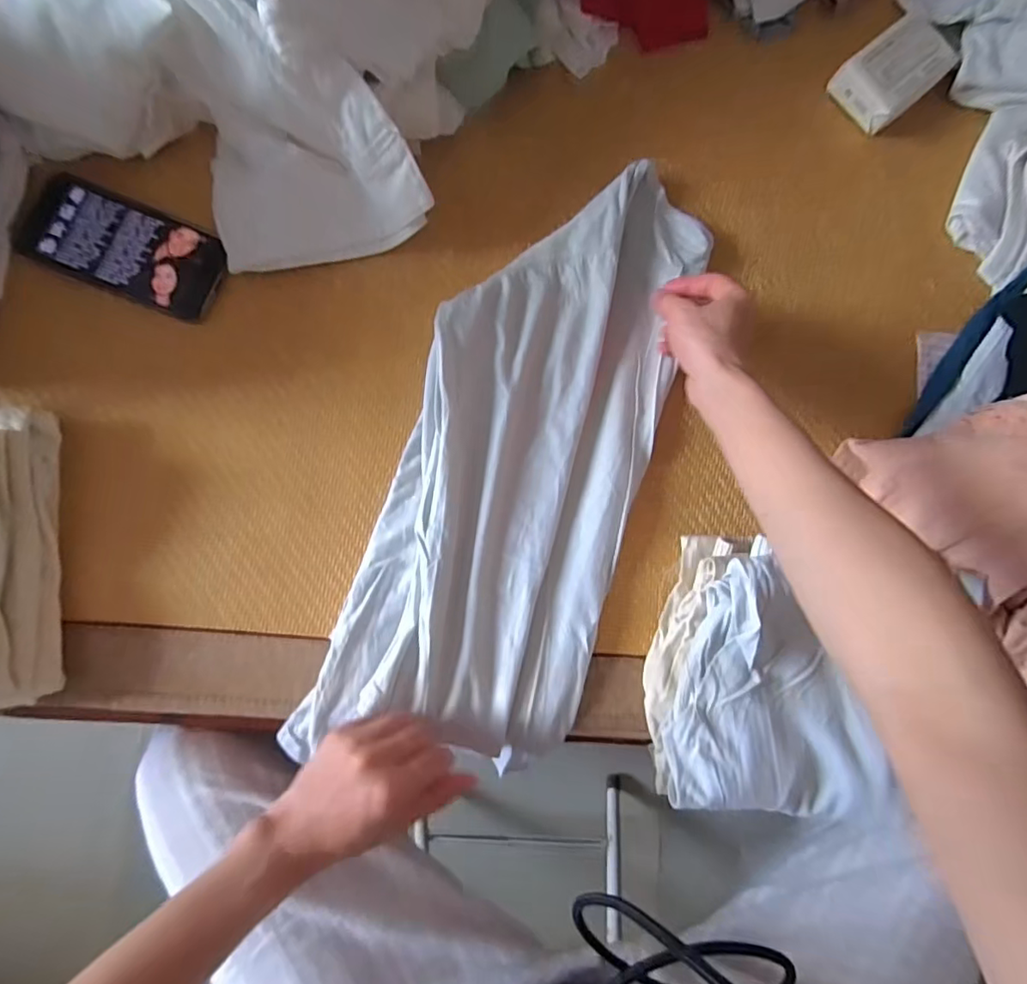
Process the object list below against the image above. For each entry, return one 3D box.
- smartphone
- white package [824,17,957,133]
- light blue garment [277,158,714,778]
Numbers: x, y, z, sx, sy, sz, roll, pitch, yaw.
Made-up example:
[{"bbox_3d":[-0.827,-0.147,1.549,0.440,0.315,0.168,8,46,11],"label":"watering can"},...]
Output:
[{"bbox_3d":[-0.300,-0.189,0.428,0.148,0.012,0.072,22,82,-3],"label":"smartphone"},{"bbox_3d":[0.343,-0.378,0.505,0.089,0.043,0.064,-37,88,-9],"label":"white package"},{"bbox_3d":[0.017,-0.030,0.435,0.189,0.029,0.480,23,83,-3],"label":"light blue garment"}]

